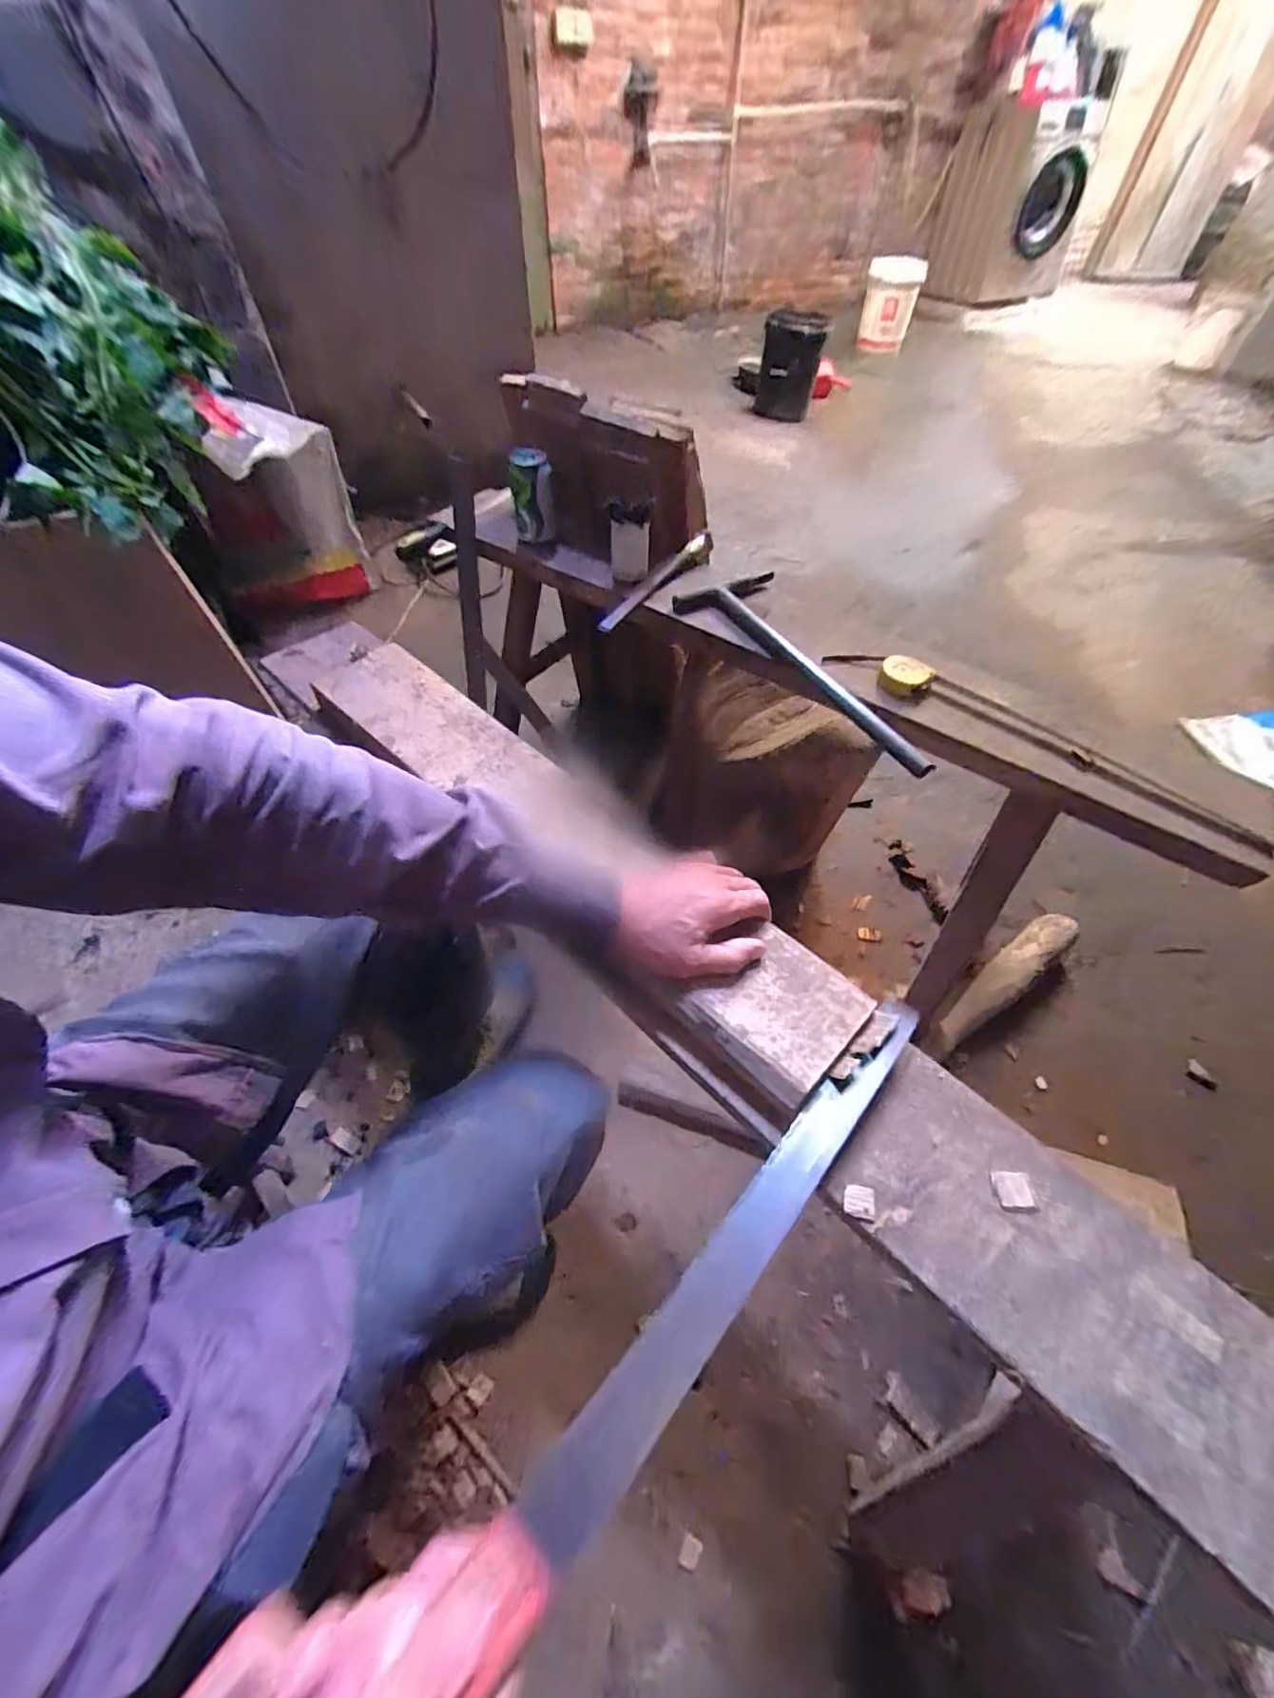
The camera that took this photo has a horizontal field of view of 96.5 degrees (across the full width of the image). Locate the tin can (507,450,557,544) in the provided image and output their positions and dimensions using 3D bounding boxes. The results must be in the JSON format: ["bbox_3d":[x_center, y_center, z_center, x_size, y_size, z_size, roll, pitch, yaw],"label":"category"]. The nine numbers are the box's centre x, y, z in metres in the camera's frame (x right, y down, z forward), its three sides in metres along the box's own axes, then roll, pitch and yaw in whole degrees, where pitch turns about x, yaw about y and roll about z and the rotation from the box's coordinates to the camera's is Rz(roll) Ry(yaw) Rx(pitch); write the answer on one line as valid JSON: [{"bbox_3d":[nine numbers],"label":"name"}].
[{"bbox_3d":[-0.161,-0.540,0.879,0.061,0.120,0.068,-5,52,-5],"label":"tin can"}]

